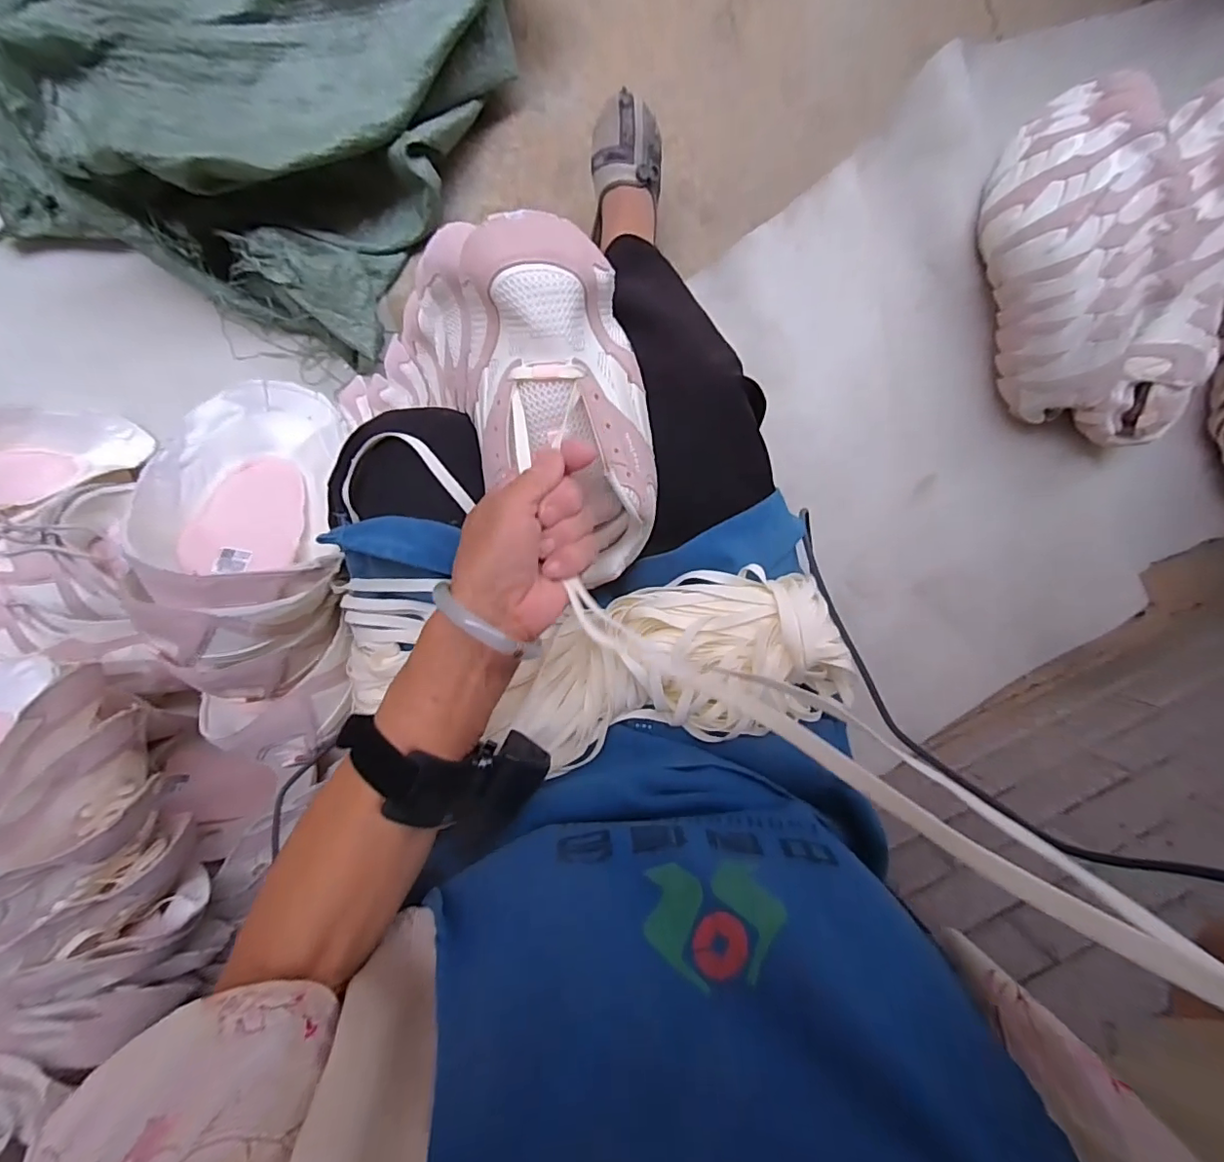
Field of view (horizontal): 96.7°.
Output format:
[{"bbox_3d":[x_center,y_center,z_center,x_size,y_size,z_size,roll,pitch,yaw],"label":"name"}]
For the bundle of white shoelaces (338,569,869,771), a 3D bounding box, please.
[{"bbox_3d":[-0.009,0.061,0.384,0.353,0.058,0.126,-2,98,-5],"label":"bundle of white shoelaces"}]

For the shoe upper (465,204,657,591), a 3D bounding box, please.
[{"bbox_3d":[-0.033,-0.111,0.355,0.115,0.064,0.213,-7,94,-4],"label":"shoe upper"}]

